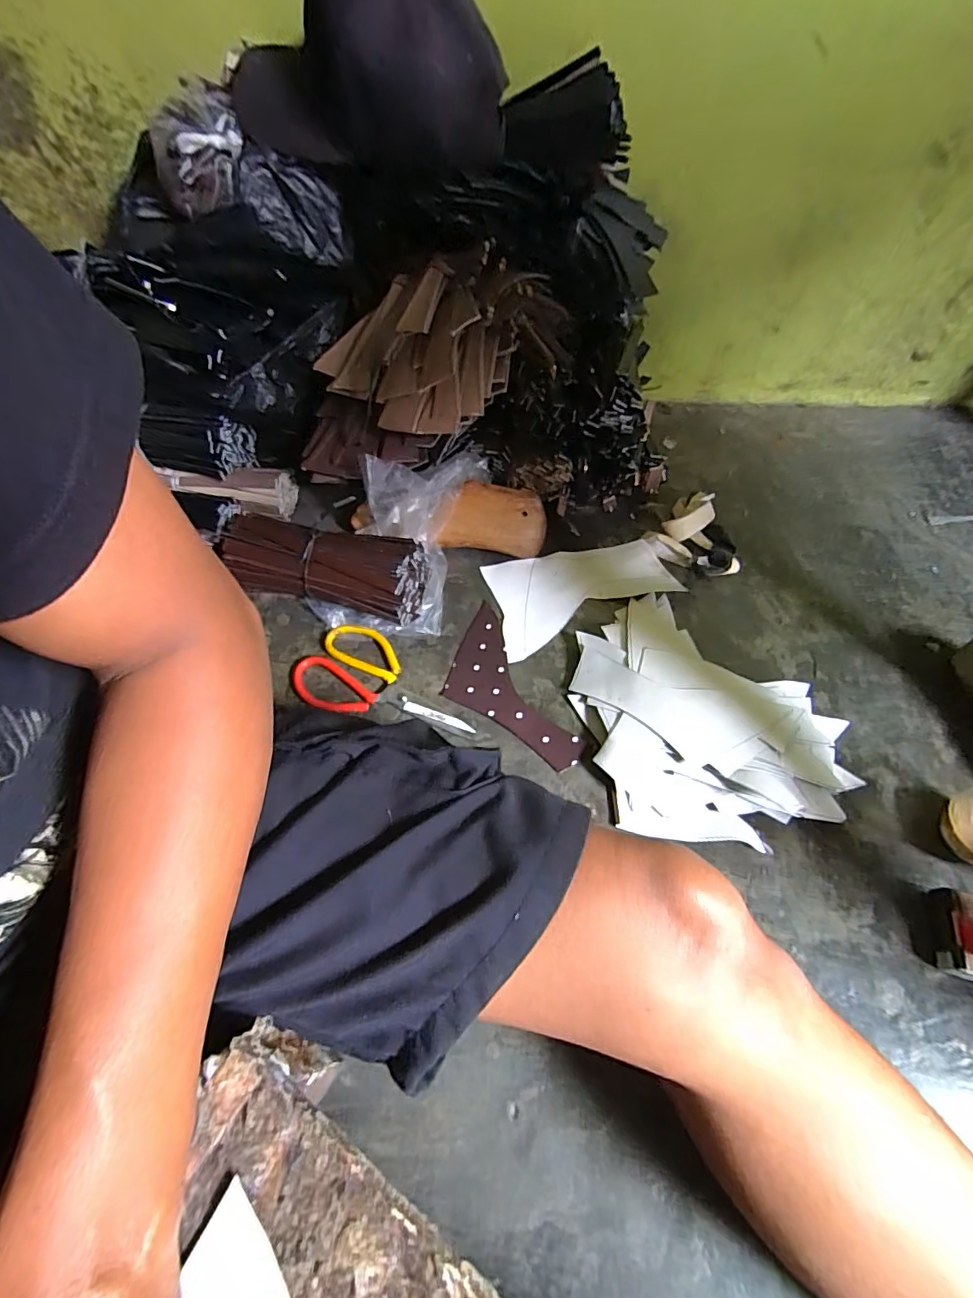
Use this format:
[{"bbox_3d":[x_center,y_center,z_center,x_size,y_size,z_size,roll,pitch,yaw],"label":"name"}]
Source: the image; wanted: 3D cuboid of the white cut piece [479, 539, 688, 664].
[{"bbox_3d":[0.121,-0.070,0.626,0.227,0.017,0.143,-9,57,-8],"label":"white cut piece"}]

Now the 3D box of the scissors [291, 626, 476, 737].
[{"bbox_3d":[-0.107,0.032,0.549,0.194,0.011,0.098,14,56,9],"label":"scissors"}]

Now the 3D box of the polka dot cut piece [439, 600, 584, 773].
[{"bbox_3d":[0.011,0.045,0.547,0.094,0.004,0.211,-23,58,-17],"label":"polka dot cut piece"}]

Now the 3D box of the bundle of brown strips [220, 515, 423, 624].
[{"bbox_3d":[-0.191,-0.095,0.596,0.233,0.077,0.080,14,56,9],"label":"bundle of brown strips"}]

